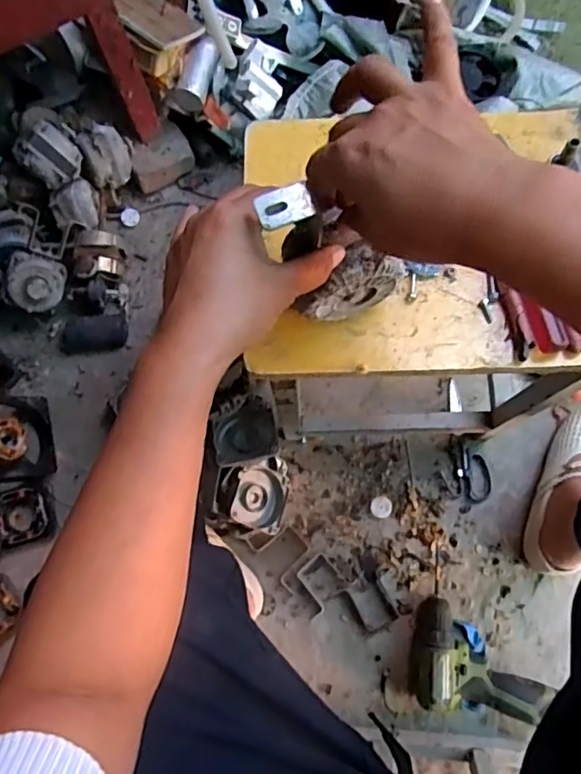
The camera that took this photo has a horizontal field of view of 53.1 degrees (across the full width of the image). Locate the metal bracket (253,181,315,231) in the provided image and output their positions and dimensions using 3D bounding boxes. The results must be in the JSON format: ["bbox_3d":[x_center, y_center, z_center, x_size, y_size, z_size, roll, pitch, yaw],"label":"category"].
[{"bbox_3d":[-0.004,-0.102,0.331,0.028,0.010,0.020,-23,99,-8],"label":"metal bracket"}]

